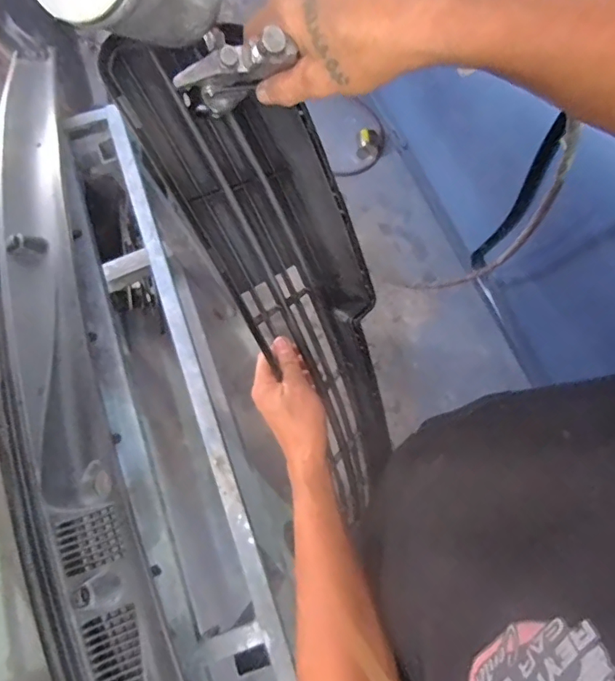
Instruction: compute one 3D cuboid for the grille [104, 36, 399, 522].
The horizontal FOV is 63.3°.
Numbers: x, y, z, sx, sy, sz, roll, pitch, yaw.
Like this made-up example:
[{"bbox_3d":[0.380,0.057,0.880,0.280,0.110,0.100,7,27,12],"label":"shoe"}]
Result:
[{"bbox_3d":[0.010,-0.032,0.562,0.155,0.592,0.053,-36,34,-12],"label":"grille"}]

